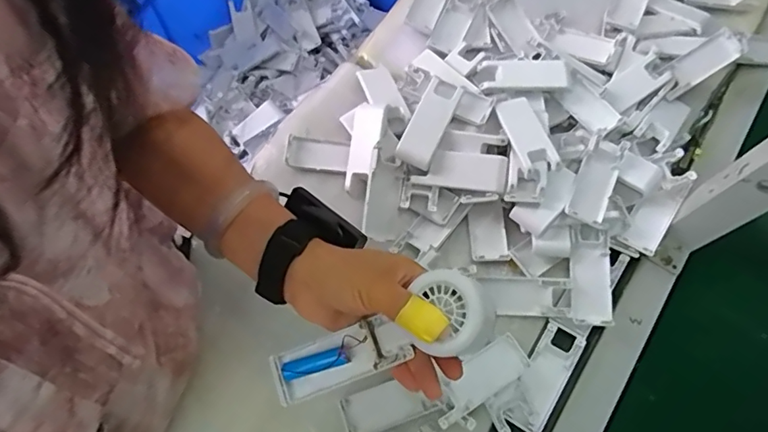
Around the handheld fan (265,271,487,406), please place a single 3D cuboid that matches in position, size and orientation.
[{"bbox_3d":[-0.004,0.090,0.362,0.167,0.036,0.054,-27,68,21],"label":"handheld fan"}]

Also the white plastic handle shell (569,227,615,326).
[{"bbox_3d":[0.211,0.064,0.516,0.040,0.020,0.094,4,68,1],"label":"white plastic handle shell"}]

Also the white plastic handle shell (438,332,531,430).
[{"bbox_3d":[0.089,0.156,0.471,0.104,0.032,0.042,-42,74,-16],"label":"white plastic handle shell"}]

